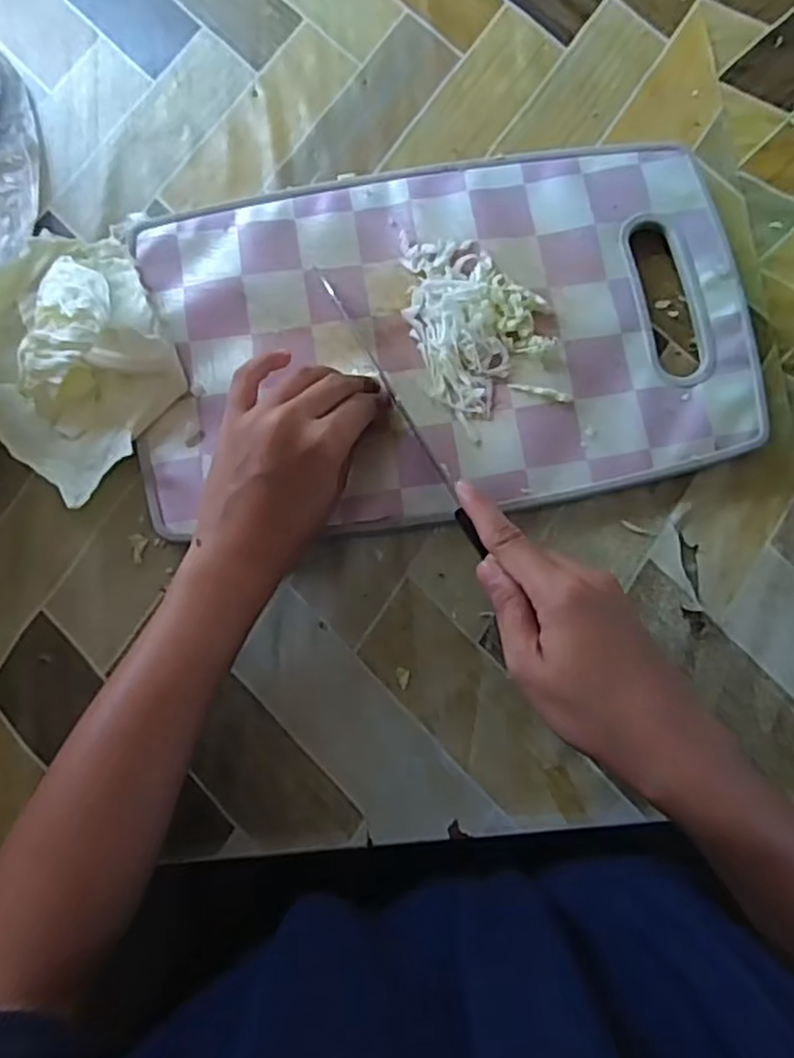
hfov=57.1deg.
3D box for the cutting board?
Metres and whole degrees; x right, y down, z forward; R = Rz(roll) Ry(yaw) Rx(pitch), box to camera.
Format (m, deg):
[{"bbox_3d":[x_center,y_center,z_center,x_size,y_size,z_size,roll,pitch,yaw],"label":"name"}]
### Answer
[{"bbox_3d":[0.027,-0.116,0.425,0.341,0.016,0.216,-7,78,-1],"label":"cutting board"}]

